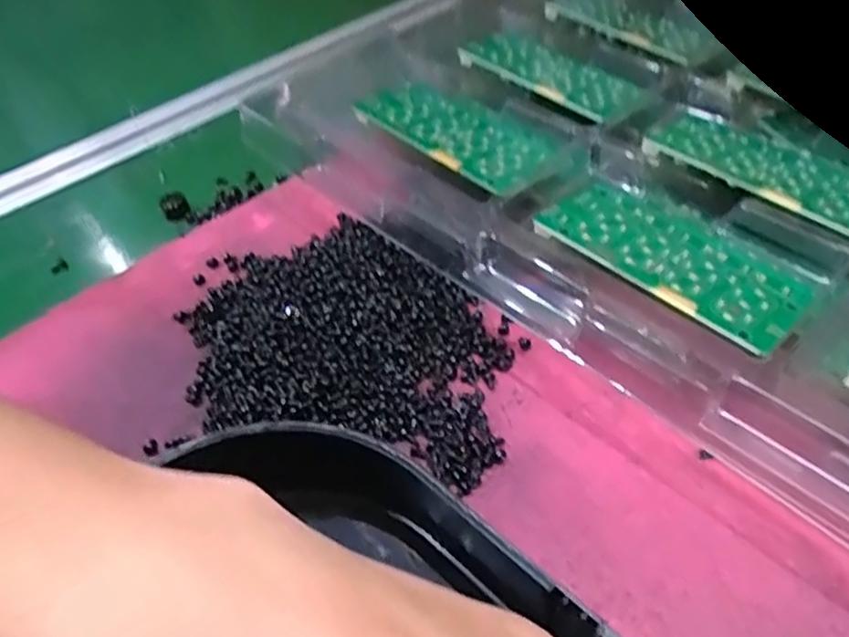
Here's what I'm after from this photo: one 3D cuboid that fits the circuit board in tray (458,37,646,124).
[{"bbox_3d":[0.063,-0.121,0.348,0.090,0.006,0.047,33,59,31],"label":"circuit board in tray"}]

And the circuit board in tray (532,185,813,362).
[{"bbox_3d":[0.092,-0.023,0.259,0.093,0.004,0.053,36,50,29],"label":"circuit board in tray"}]

